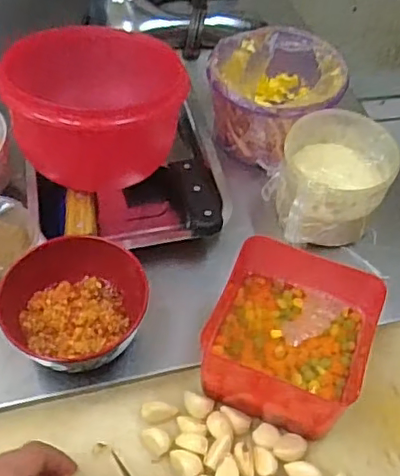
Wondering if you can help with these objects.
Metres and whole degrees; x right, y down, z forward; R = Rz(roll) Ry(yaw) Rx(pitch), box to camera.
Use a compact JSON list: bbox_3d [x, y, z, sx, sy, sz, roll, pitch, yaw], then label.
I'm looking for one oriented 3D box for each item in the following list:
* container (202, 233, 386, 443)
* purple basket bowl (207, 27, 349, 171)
[{"bbox_3d":[0.078,0.086,0.503,0.136,0.080,0.119,19,52,13],"label":"container"},{"bbox_3d":[0.085,-0.165,0.693,0.150,0.093,0.153,2,50,-2],"label":"purple basket bowl"}]

